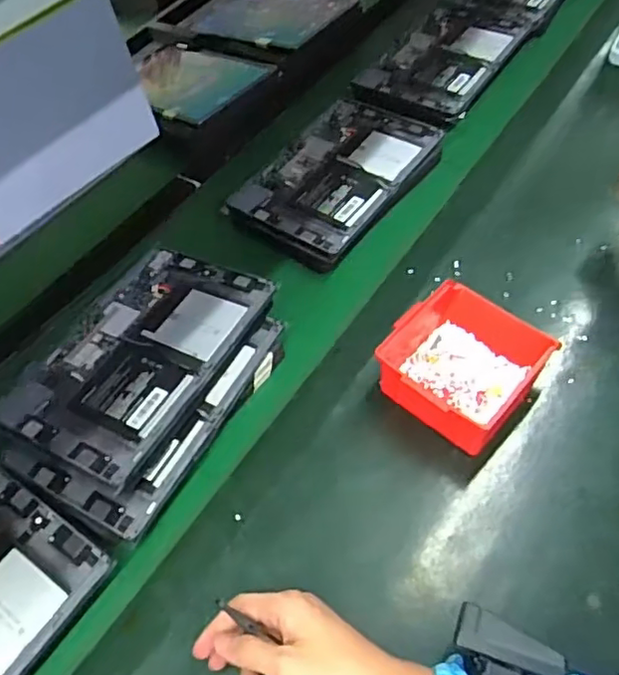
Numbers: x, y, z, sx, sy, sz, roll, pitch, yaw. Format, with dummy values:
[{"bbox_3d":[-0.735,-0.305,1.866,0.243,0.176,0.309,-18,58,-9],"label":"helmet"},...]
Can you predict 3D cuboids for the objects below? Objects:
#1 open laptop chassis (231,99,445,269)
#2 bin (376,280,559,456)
[{"bbox_3d":[0.037,-0.211,0.786,0.176,0.020,0.293,29,60,24],"label":"open laptop chassis"},{"bbox_3d":[0.143,0.023,0.572,0.122,0.062,0.140,37,65,21],"label":"bin"}]

